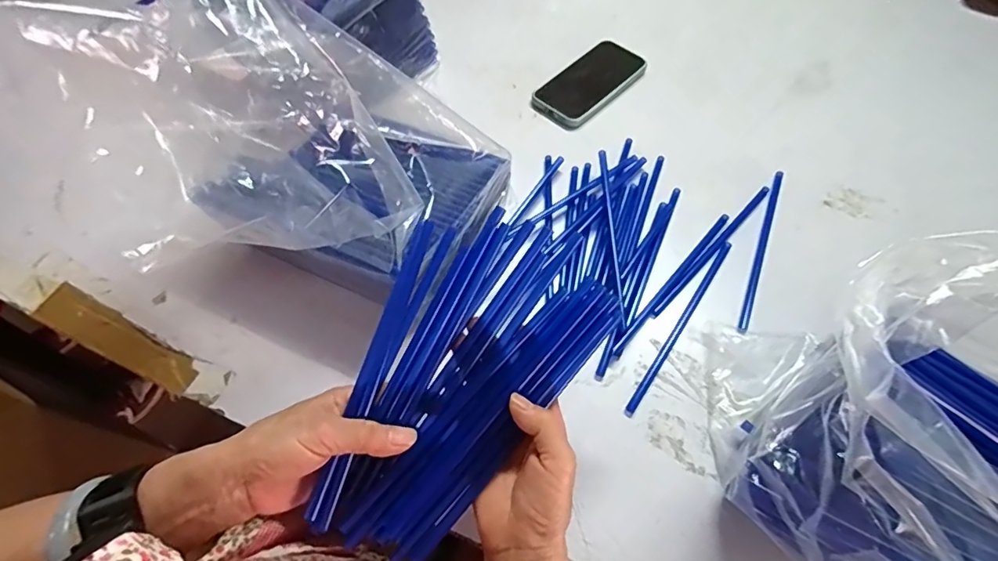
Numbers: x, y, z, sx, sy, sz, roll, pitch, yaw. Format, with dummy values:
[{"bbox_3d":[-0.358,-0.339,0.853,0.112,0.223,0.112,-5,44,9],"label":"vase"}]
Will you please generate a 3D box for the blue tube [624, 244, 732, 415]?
[{"bbox_3d":[0.181,0.041,0.490,0.008,0.004,0.219,32,66,17],"label":"blue tube"}]

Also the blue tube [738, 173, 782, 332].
[{"bbox_3d":[0.281,-0.037,0.531,0.011,0.005,0.218,22,63,12],"label":"blue tube"}]

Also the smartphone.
[{"bbox_3d":[0.121,-0.260,0.653,0.082,0.011,0.161,38,68,19],"label":"smartphone"}]

